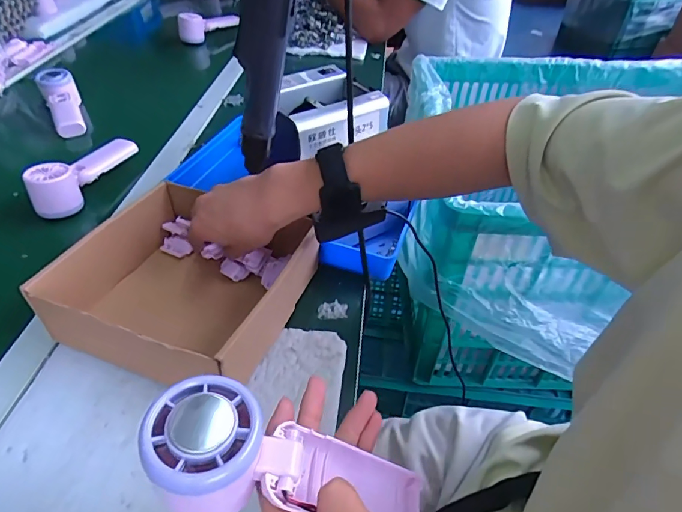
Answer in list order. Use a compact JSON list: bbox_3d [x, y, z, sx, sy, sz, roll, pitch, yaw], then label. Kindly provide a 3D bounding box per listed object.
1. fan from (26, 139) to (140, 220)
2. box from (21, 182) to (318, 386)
[{"bbox_3d":[-0.357,-0.122,0.598,0.046,0.058,0.160,13,46,11],"label":"fan"},{"bbox_3d":[-0.151,0.022,0.433,0.206,0.071,0.196,17,47,15],"label":"box"}]

